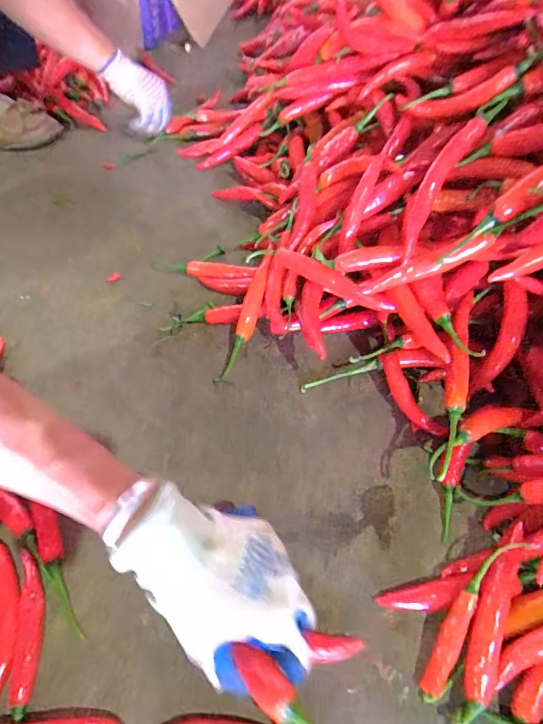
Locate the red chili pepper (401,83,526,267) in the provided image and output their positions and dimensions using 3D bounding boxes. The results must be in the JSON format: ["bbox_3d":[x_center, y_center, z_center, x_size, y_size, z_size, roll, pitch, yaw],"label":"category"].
[{"bbox_3d":[0.163,-0.176,0.395,0.028,0.020,0.182,33,90,24],"label":"red chili pepper"}]

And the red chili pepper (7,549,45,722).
[{"bbox_3d":[-0.184,0.201,0.325,0.019,0.010,0.106,-10,54,-4],"label":"red chili pepper"}]

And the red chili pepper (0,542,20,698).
[{"bbox_3d":[-0.208,0.194,0.327,0.025,0.014,0.112,-18,55,-10],"label":"red chili pepper"}]

